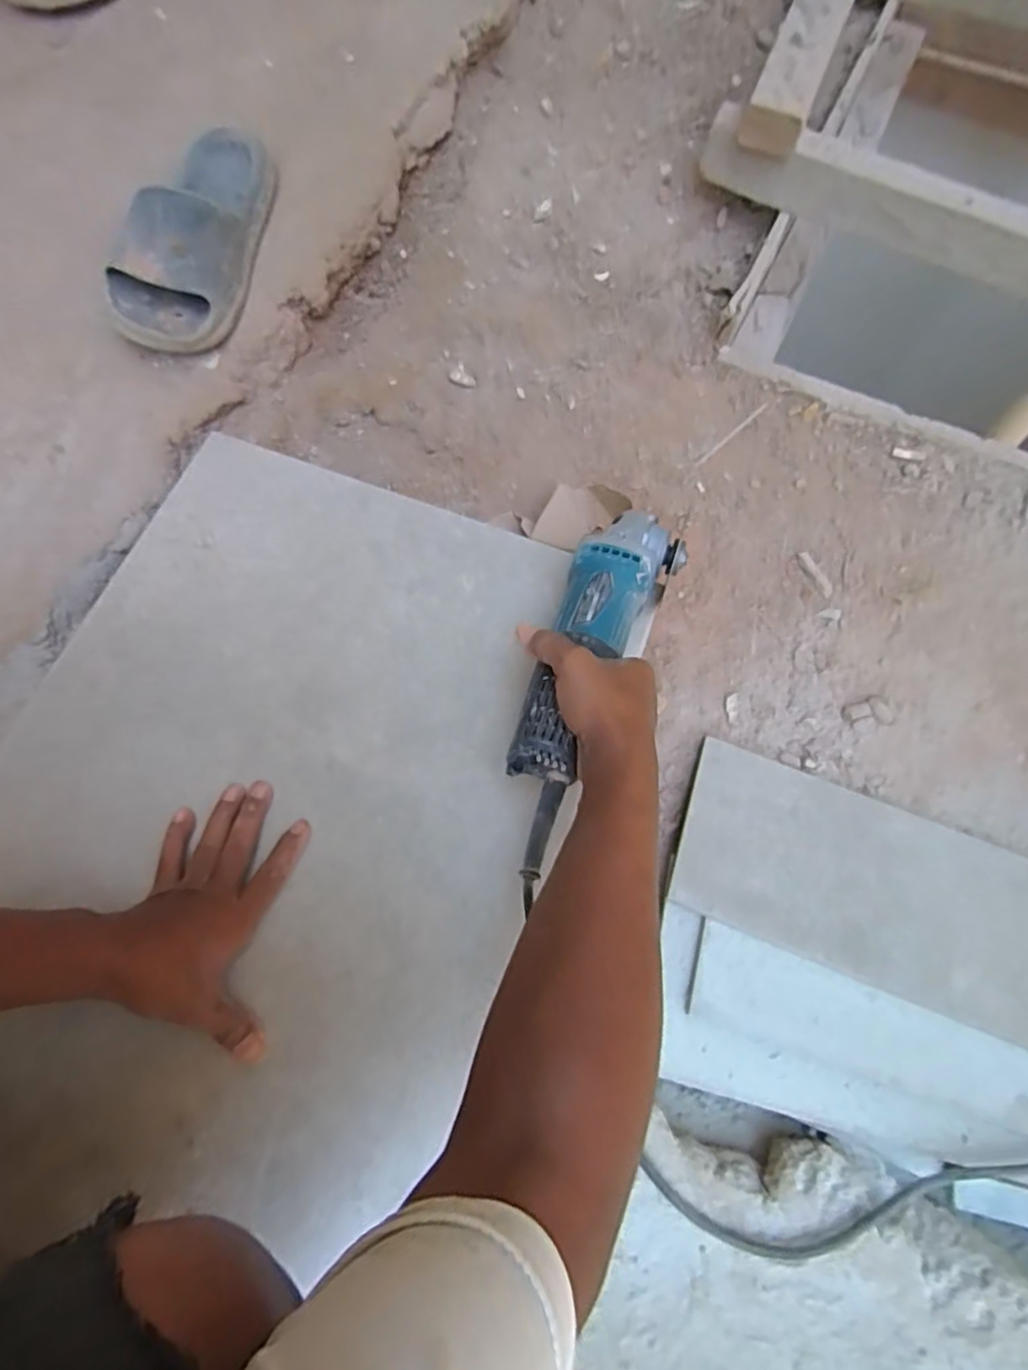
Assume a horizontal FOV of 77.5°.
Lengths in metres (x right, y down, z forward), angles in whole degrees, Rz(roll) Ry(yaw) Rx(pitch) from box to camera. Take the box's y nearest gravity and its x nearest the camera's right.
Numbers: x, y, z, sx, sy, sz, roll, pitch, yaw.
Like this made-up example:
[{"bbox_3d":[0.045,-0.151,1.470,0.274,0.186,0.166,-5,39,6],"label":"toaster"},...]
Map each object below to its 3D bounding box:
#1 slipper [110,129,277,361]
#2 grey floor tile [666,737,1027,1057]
[{"bbox_3d":[-0.301,-0.427,0.599,0.106,0.076,0.244,11,75,4],"label":"slipper"},{"bbox_3d":[0.333,0.178,0.502,0.407,0.010,0.153,21,59,7],"label":"grey floor tile"}]

